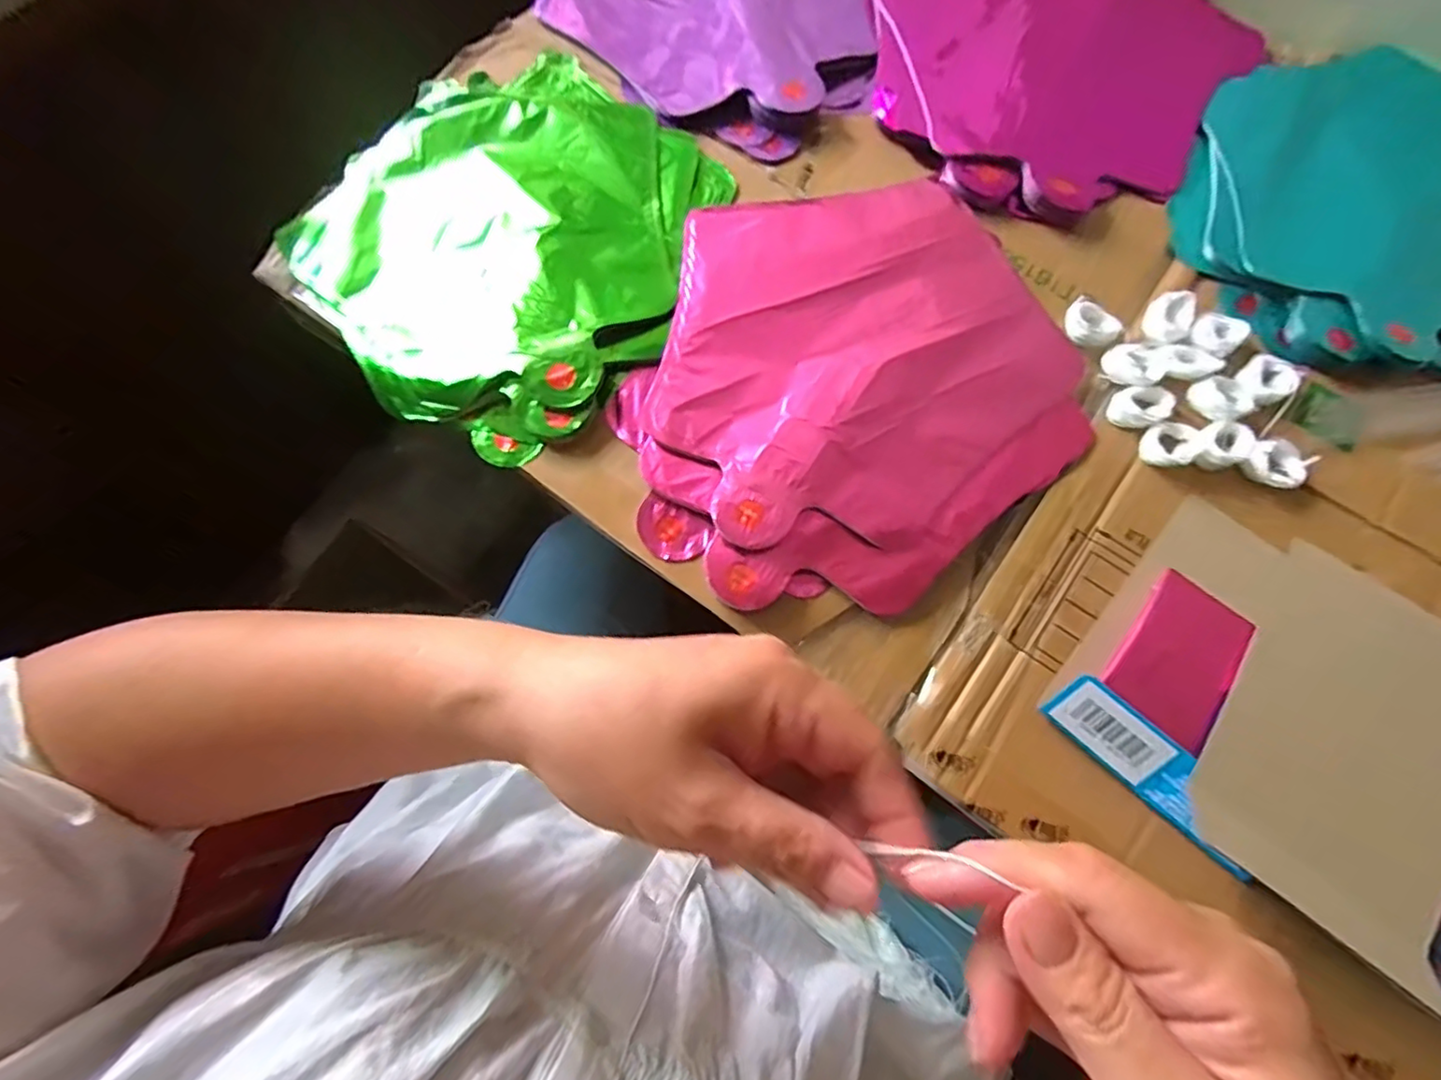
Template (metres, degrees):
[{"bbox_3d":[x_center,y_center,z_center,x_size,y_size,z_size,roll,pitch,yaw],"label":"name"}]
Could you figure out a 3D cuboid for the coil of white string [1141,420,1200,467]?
[{"bbox_3d":[0.243,-0.051,0.340,0.030,0.014,0.025,-30,75,-9],"label":"coil of white string"}]

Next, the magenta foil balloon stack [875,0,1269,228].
[{"bbox_3d":[0.230,-0.337,0.432,0.269,0.017,0.245,-29,74,-8],"label":"magenta foil balloon stack"}]

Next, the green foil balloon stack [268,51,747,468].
[{"bbox_3d":[-0.131,-0.196,0.387,0.246,0.015,0.246,36,76,11],"label":"green foil balloon stack"}]

